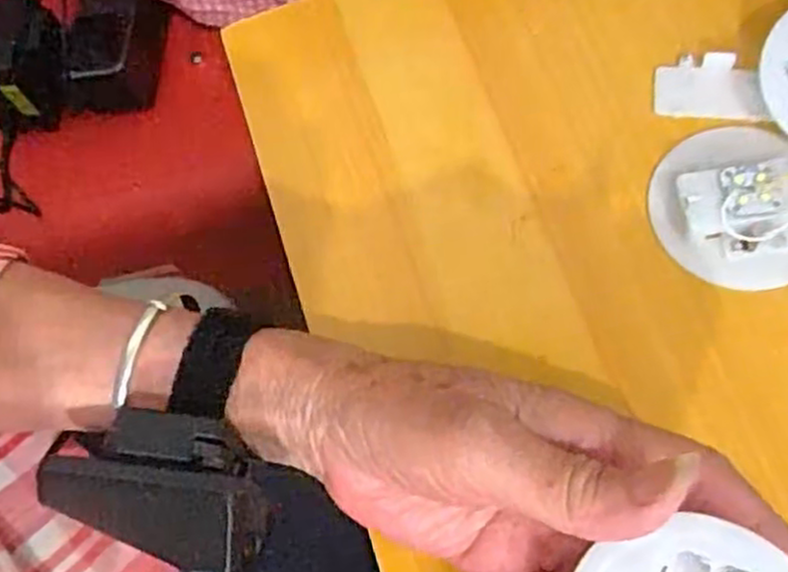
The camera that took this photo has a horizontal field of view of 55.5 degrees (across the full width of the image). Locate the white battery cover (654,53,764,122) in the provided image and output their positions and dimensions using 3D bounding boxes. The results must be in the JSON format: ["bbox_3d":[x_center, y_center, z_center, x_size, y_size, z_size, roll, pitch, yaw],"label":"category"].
[{"bbox_3d":[0.128,-0.081,0.304,0.040,0.007,0.027,8,71,5],"label":"white battery cover"}]

